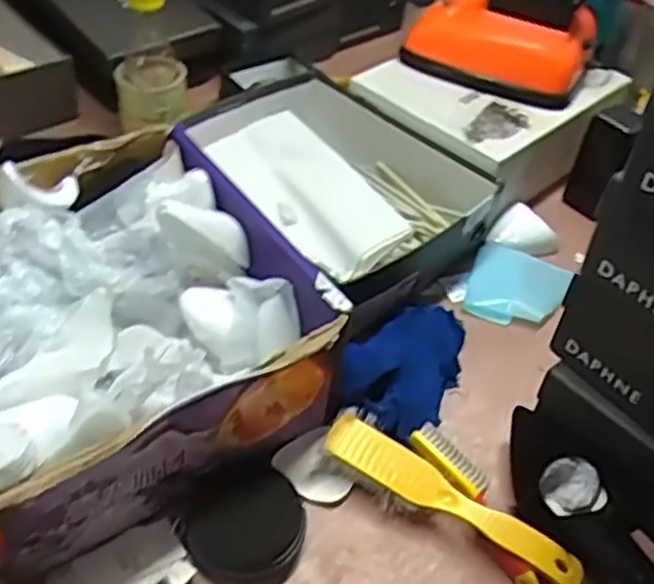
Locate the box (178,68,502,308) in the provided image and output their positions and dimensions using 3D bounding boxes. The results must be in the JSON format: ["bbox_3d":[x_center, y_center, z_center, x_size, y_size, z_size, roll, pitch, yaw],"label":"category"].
[{"bbox_3d":[0.003,-0.145,0.904,0.213,0.090,0.384,-28,55,-30],"label":"box"}]

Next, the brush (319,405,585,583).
[{"bbox_3d":[0.098,0.173,0.628,0.221,0.040,0.044,29,49,20],"label":"brush"}]

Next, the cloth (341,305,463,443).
[{"bbox_3d":[0.078,0.060,0.735,0.094,0.046,0.163,21,47,13],"label":"cloth"}]

